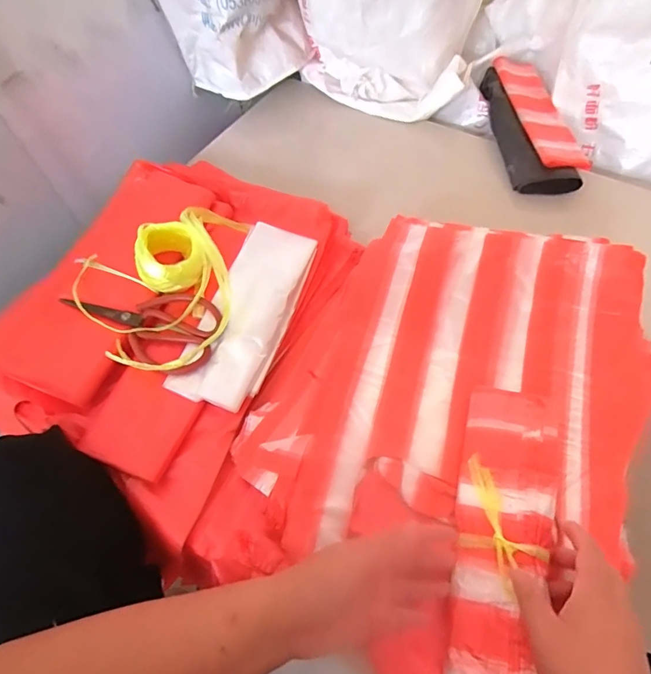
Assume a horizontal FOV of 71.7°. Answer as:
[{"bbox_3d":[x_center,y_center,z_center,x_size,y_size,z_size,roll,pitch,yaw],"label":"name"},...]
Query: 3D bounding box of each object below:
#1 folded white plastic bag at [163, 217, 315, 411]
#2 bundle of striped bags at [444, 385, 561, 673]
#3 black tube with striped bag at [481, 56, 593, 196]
[{"bbox_3d":[-0.098,-0.031,0.588,0.101,0.027,0.256,22,70,3],"label":"folded white plastic bag"},{"bbox_3d":[0.163,0.194,0.416,0.090,0.032,0.307,11,64,11],"label":"bundle of striped bags"},{"bbox_3d":[0.360,-0.382,0.804,0.121,0.063,0.310,-4,56,1],"label":"black tube with striped bag"}]

